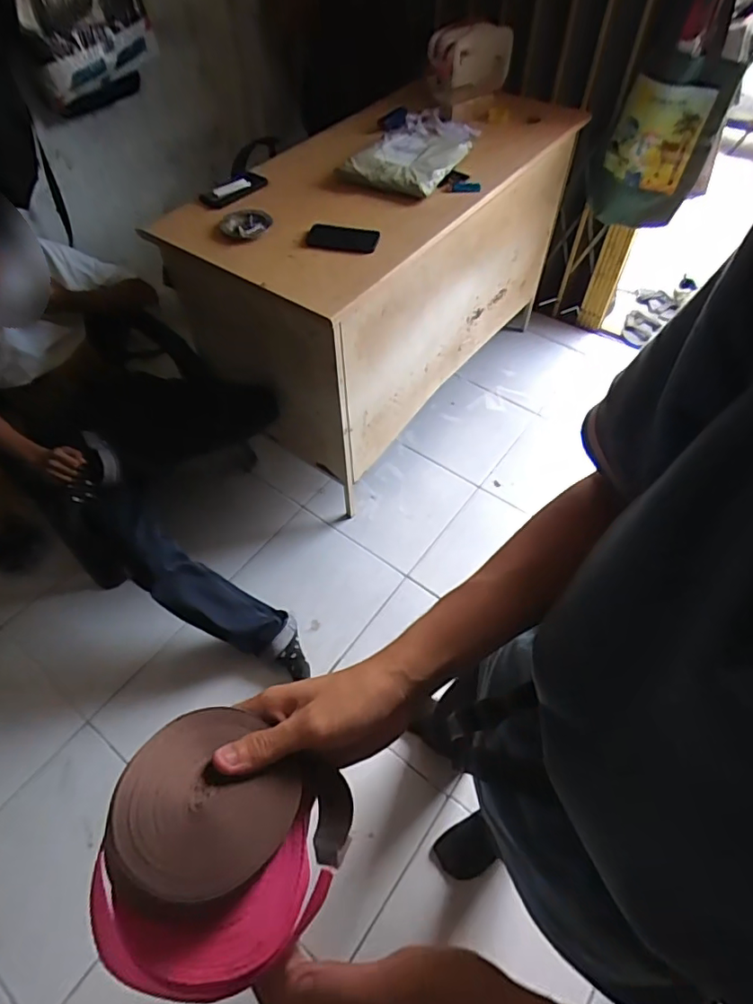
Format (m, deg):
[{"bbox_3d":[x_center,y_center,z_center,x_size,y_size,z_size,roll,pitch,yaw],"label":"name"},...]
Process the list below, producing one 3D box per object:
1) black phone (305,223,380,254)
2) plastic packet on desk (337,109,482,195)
[{"bbox_3d":[-0.075,-0.579,1.170,0.156,0.014,0.095,6,55,5],"label":"black phone"},{"bbox_3d":[0.111,-0.919,1.375,0.212,0.057,0.469,22,58,16],"label":"plastic packet on desk"}]

